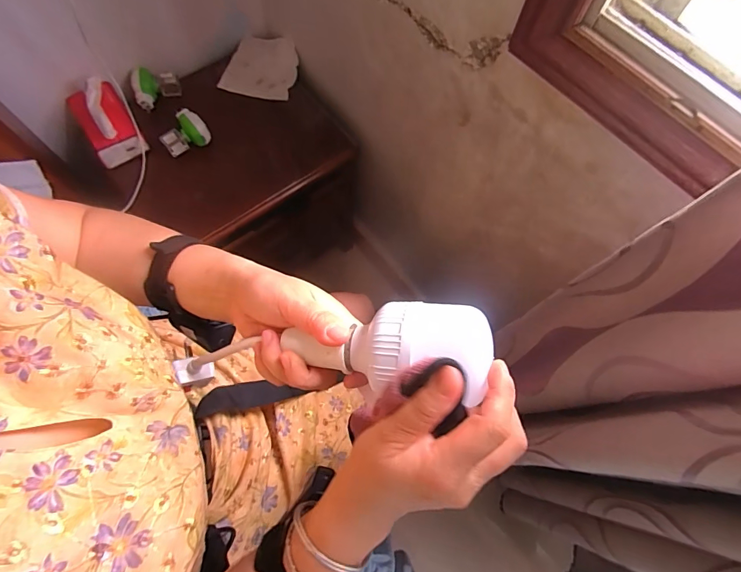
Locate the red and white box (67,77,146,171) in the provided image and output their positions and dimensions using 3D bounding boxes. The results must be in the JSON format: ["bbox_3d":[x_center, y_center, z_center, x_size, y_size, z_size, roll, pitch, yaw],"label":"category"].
[{"bbox_3d":[-0.501,-0.315,0.762,0.092,0.079,0.154,-31,74,-10],"label":"red and white box"}]

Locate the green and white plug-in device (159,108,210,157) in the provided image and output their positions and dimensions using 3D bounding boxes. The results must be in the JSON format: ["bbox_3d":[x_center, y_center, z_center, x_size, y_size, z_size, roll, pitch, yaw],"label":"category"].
[{"bbox_3d":[-0.366,-0.298,0.791,0.087,0.042,0.078,-37,75,-12],"label":"green and white plug-in device"}]

